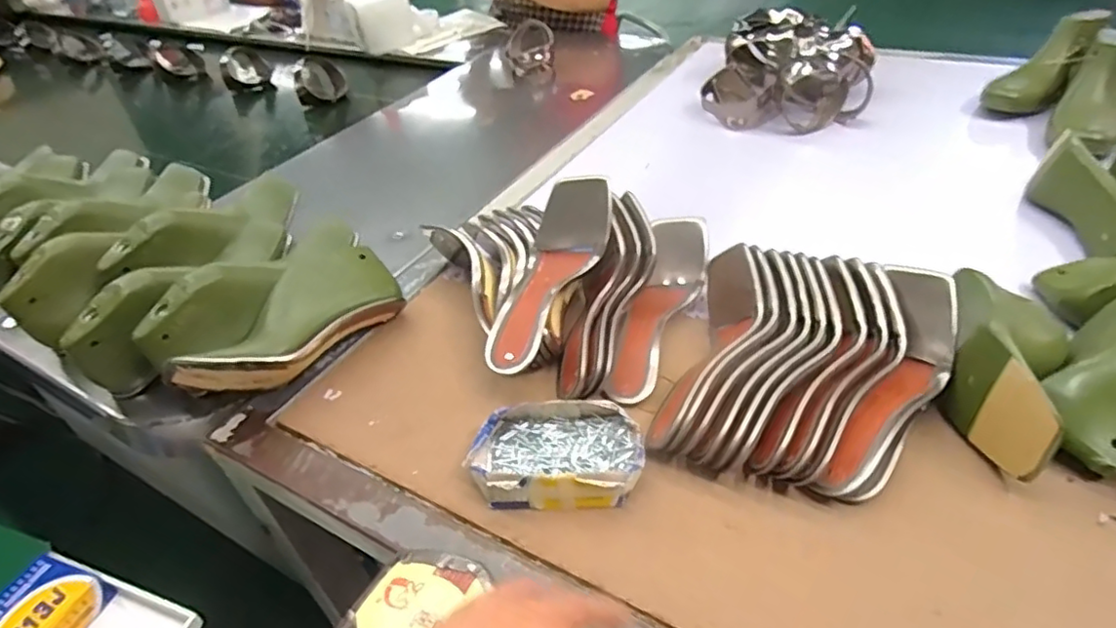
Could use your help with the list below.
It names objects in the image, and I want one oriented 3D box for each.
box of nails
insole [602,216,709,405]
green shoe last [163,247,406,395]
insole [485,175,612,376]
[{"bbox_3d":[-0.002,0.108,0.478,0.128,0.029,0.088,-5,39,2],"label":"box of nails"},{"bbox_3d":[0.094,-0.003,0.588,0.059,0.045,0.215,12,53,22],"label":"insole"},{"bbox_3d":[-0.247,0.014,0.588,0.085,0.072,0.216,17,45,26],"label":"green shoe last"},{"bbox_3d":[-0.013,-0.038,0.578,0.080,0.044,0.215,14,62,24],"label":"insole"}]

